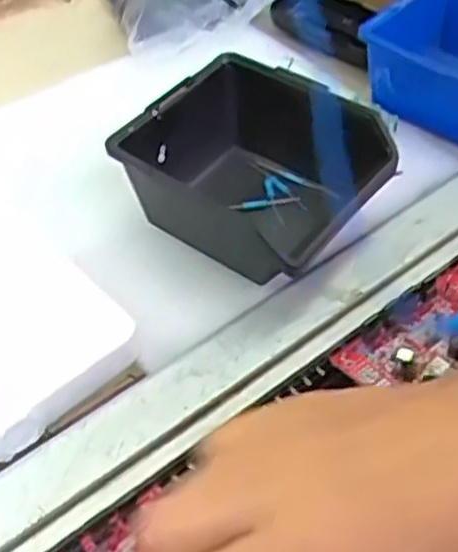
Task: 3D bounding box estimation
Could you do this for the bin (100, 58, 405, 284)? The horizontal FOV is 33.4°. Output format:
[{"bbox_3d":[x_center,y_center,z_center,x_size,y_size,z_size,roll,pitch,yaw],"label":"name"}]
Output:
[{"bbox_3d":[0.014,-0.064,0.458,0.136,0.057,0.120,27,54,24],"label":"bin"}]

